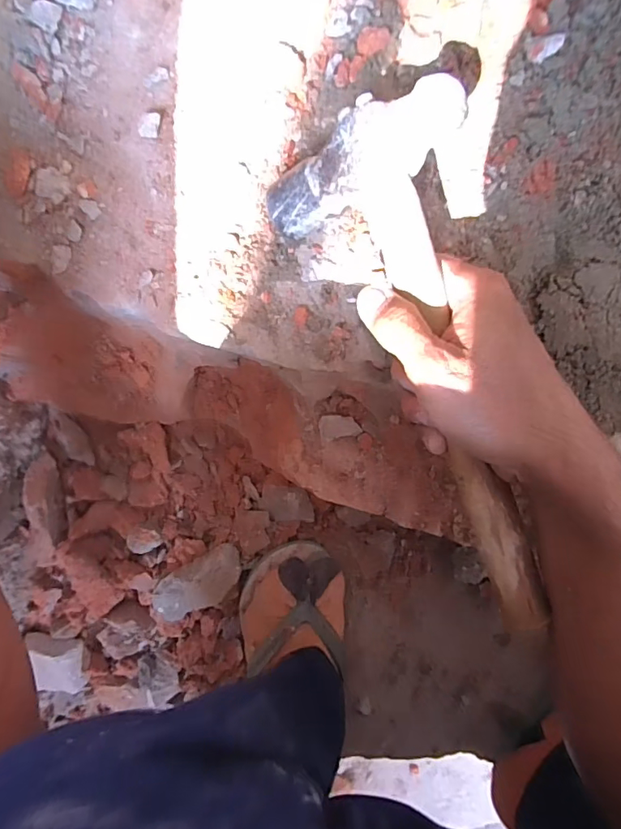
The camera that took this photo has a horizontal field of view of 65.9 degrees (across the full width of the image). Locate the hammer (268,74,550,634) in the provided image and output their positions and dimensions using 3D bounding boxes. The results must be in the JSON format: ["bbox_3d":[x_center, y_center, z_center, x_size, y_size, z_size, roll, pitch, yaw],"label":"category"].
[{"bbox_3d":[0.069,-0.016,0.275,0.101,0.065,0.302,-19,94,8],"label":"hammer"}]

